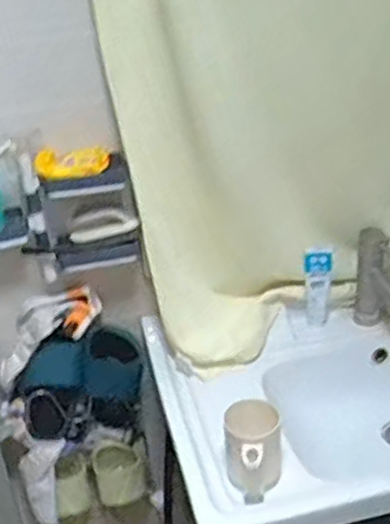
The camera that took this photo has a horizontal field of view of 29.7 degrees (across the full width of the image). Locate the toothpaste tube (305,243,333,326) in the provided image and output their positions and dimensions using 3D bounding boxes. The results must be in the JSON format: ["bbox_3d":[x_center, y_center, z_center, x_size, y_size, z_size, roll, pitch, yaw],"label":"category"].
[{"bbox_3d":[0.222,0.039,1.322,0.052,0.149,0.038,1,31,10],"label":"toothpaste tube"}]

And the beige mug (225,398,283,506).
[{"bbox_3d":[0.080,0.264,1.013,0.083,0.112,0.088,-2,31,6],"label":"beige mug"}]

